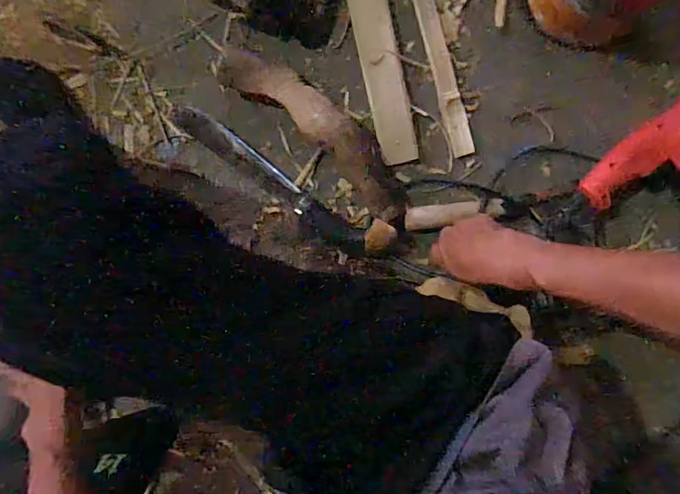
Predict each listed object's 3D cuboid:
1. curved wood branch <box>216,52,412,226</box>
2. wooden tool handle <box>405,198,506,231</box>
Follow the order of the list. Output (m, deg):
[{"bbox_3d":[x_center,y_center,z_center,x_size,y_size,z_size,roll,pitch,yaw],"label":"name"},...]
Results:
[{"bbox_3d":[-0.019,-0.149,0.616,0.294,0.053,0.072,41,94,-2],"label":"curved wood branch"},{"bbox_3d":[0.151,-0.044,0.630,0.130,0.023,0.030,-6,94,1],"label":"wooden tool handle"}]

